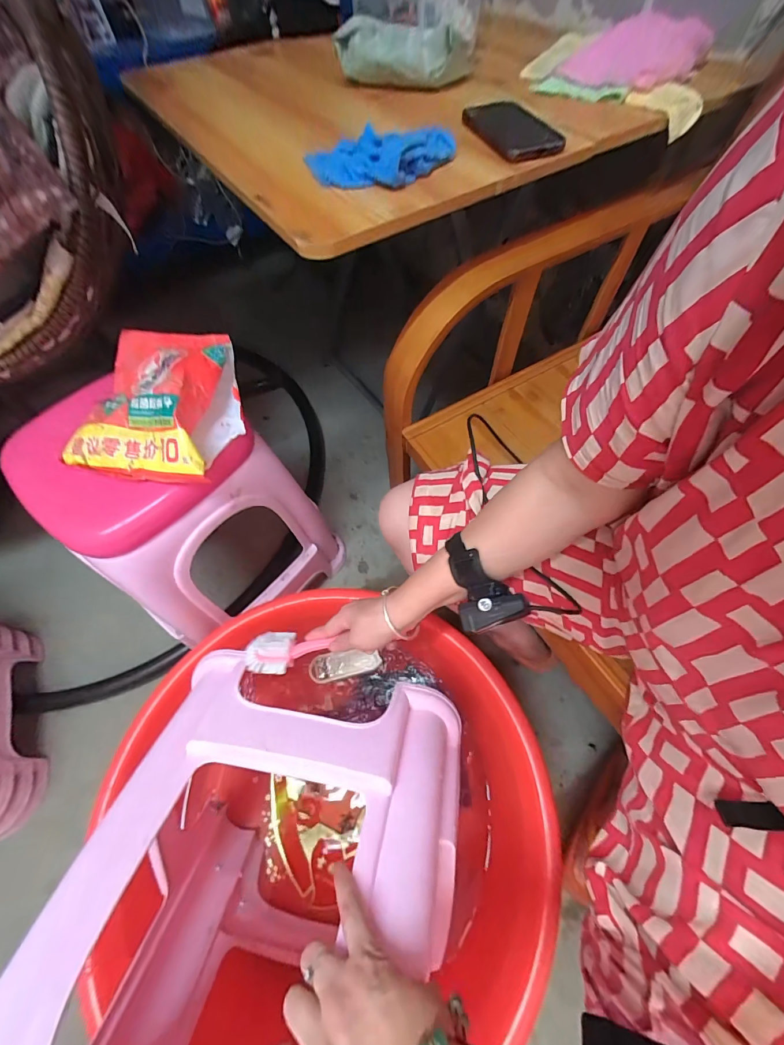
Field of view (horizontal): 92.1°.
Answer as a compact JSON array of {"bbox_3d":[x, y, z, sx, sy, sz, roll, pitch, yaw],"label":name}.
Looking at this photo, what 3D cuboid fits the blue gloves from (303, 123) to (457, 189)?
[{"bbox_3d":[-0.012,-0.439,0.451,0.177,0.031,0.094,-3,60,1],"label":"blue gloves"}]

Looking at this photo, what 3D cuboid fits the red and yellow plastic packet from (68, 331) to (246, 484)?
[{"bbox_3d":[-0.318,-0.167,0.521,0.212,0.087,0.214,9,61,8],"label":"red and yellow plastic packet"}]

